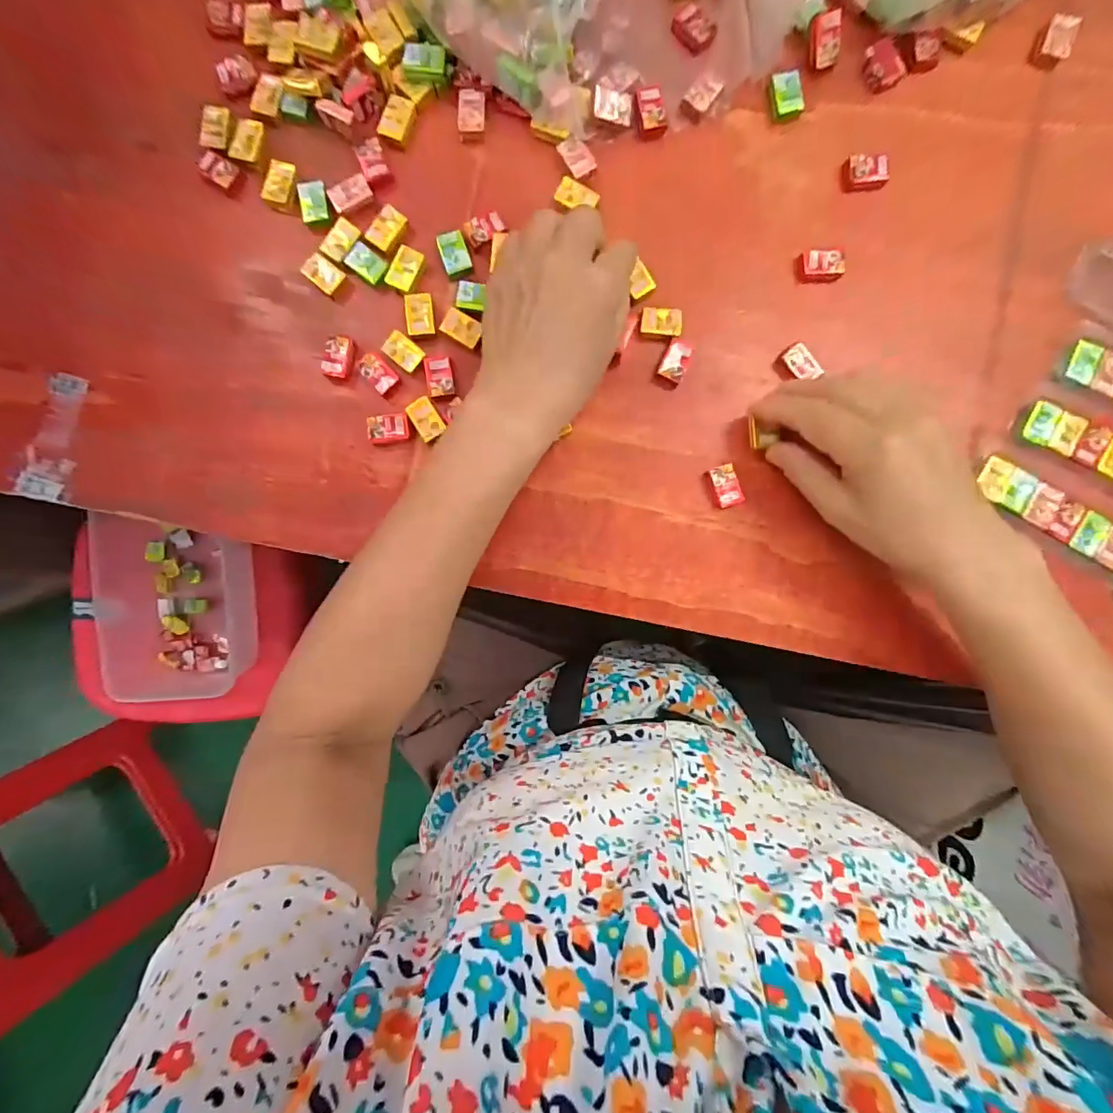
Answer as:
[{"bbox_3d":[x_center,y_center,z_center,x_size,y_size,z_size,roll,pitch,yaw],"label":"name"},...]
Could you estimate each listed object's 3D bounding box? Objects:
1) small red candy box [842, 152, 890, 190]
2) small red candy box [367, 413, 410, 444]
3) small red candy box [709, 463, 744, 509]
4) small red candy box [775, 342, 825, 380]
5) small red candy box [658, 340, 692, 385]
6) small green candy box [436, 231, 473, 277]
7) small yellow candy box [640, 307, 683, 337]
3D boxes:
[{"bbox_3d":[0.195,-0.243,0.311,0.027,0.008,0.019,-3,91,1],"label":"small red candy box"},{"bbox_3d":[-0.107,-0.082,0.316,0.026,0.007,0.018,-4,91,1],"label":"small red candy box"},{"bbox_3d":[0.107,-0.044,0.313,0.017,0.006,0.026,-19,91,1],"label":"small red candy box"},{"bbox_3d":[0.153,-0.121,0.314,0.017,0.015,0.024,-39,90,1],"label":"small red candy box"},{"bbox_3d":[0.075,-0.123,0.314,0.016,0.010,0.024,24,91,0],"label":"small red candy box"},{"bbox_3d":[-0.064,-0.191,0.312,0.017,0.007,0.024,-20,91,1],"label":"small green candy box"},{"bbox_3d":[0.066,-0.147,0.311,0.025,0.006,0.017,6,91,1],"label":"small yellow candy box"}]

